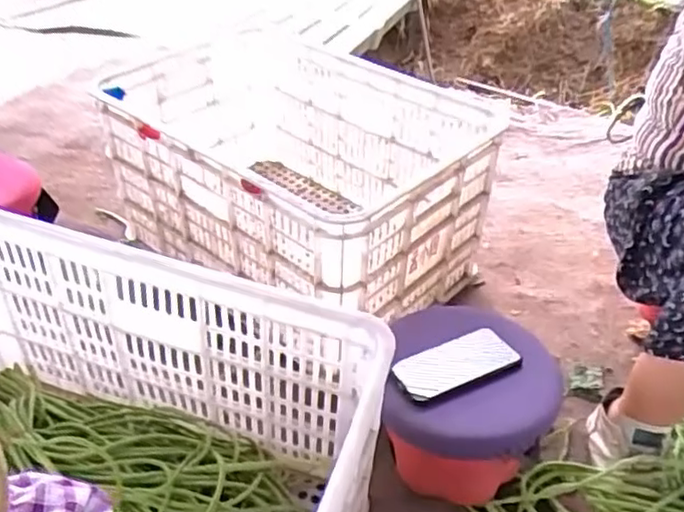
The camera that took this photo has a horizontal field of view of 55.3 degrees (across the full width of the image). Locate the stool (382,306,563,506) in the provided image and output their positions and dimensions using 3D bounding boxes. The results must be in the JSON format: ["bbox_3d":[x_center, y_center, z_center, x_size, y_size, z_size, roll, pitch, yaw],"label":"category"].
[{"bbox_3d":[0.159,0.195,0.859,0.188,0.185,0.227,9,39,8],"label":"stool"}]

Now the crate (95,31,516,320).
[{"bbox_3d":[-0.090,-0.136,1.115,0.583,0.302,0.381,29,46,29],"label":"crate"}]

